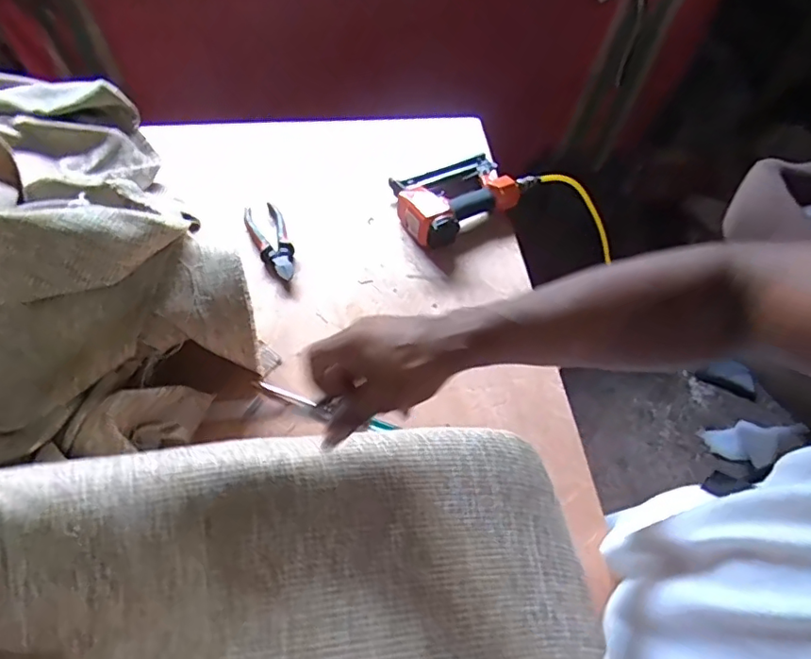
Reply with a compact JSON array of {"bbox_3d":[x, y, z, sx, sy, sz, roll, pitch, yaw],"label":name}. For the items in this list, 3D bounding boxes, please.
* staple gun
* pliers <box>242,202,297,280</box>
[{"bbox_3d":[0.086,-0.225,0.914,0.207,0.060,0.146,-22,61,-17],"label":"staple gun"},{"bbox_3d":[-0.209,-0.140,0.856,0.056,0.013,0.158,-18,59,-14],"label":"pliers"}]

